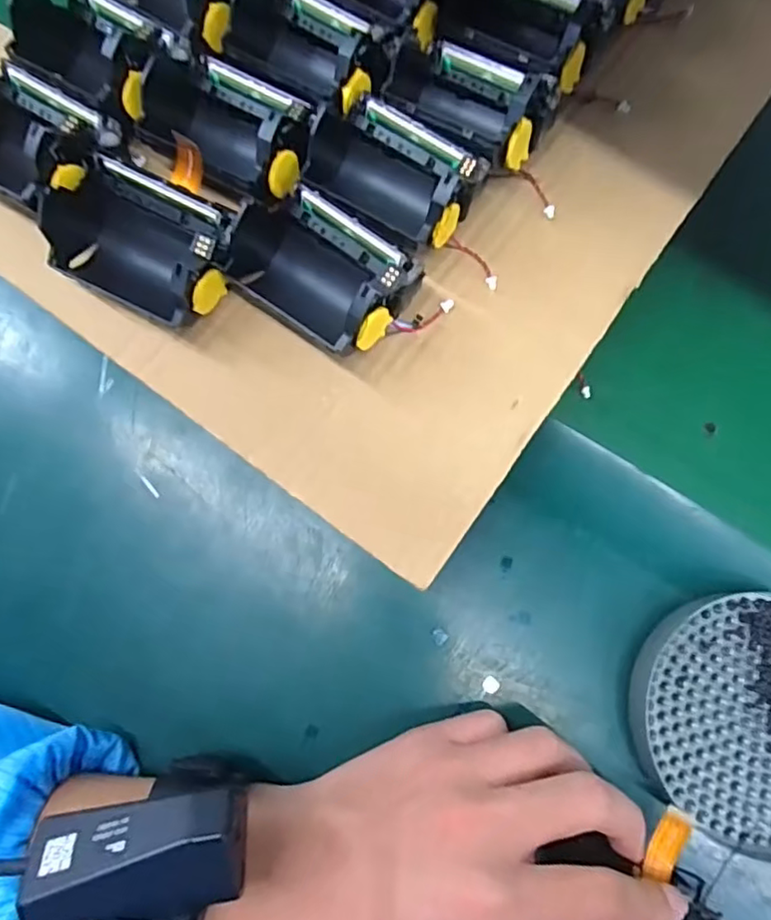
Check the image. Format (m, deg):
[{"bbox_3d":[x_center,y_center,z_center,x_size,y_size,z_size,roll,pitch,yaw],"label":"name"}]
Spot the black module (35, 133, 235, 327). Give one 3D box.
[{"bbox_3d":[-0.105,-0.092,0.257,0.079,0.040,0.051,27,79,3],"label":"black module"}]

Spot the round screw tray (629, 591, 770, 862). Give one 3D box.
[{"bbox_3d":[0.174,0.120,0.283,0.113,0.023,0.109,0,78,-2],"label":"round screw tray"}]

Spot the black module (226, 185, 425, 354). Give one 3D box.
[{"bbox_3d":[-0.027,-0.080,0.258,0.072,0.042,0.053,37,79,5],"label":"black module"}]

